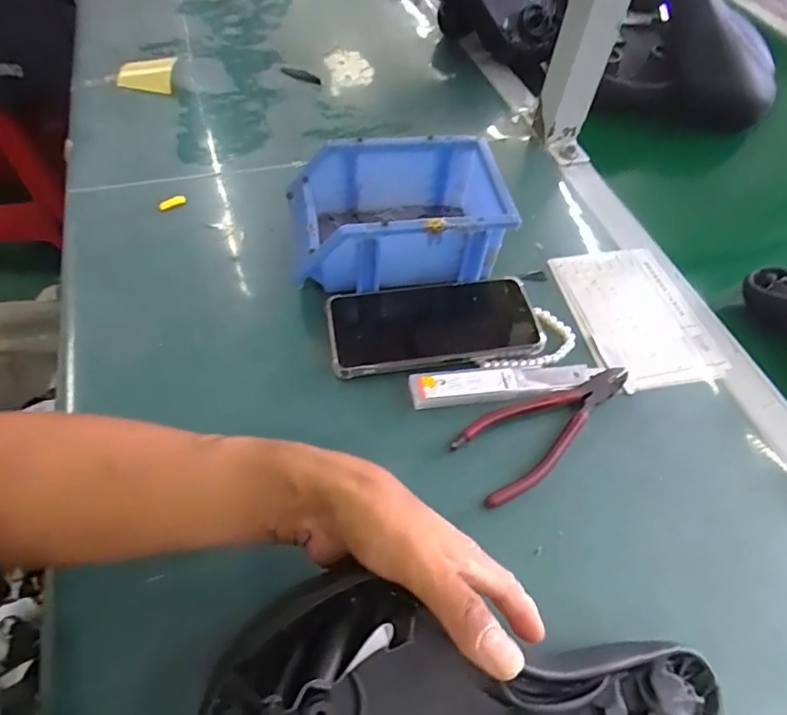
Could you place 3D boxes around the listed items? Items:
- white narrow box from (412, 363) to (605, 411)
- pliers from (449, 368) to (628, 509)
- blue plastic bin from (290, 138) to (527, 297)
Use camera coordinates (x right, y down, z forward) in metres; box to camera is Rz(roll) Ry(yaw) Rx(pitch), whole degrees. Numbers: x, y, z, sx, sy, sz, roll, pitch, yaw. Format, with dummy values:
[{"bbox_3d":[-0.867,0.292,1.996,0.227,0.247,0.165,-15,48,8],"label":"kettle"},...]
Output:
[{"bbox_3d":[0.086,0.020,0.409,0.148,0.013,0.026,-6,54,-10],"label":"white narrow box"},{"bbox_3d":[0.116,0.049,0.394,0.152,0.009,0.058,-24,59,-21],"label":"pliers"},{"bbox_3d":[0.002,-0.120,0.468,0.174,0.081,0.116,-5,54,-9],"label":"blue plastic bin"}]

